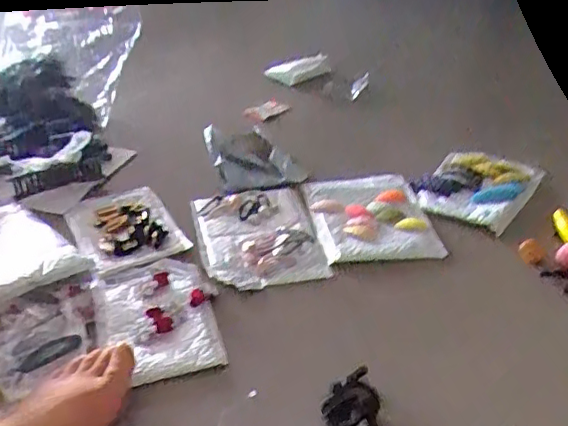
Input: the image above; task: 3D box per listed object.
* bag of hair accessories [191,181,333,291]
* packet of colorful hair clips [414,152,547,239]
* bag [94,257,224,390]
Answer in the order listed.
[{"bbox_3d":[-0.034,0.024,0.764,0.155,0.015,0.198,-7,34,-11],"label":"bag of hair accessories"},{"bbox_3d":[0.293,-0.045,0.873,0.150,0.012,0.216,26,41,32],"label":"packet of colorful hair clips"},{"bbox_3d":[-0.140,0.109,0.633,0.121,0.013,0.176,-10,35,-16],"label":"bag"}]

